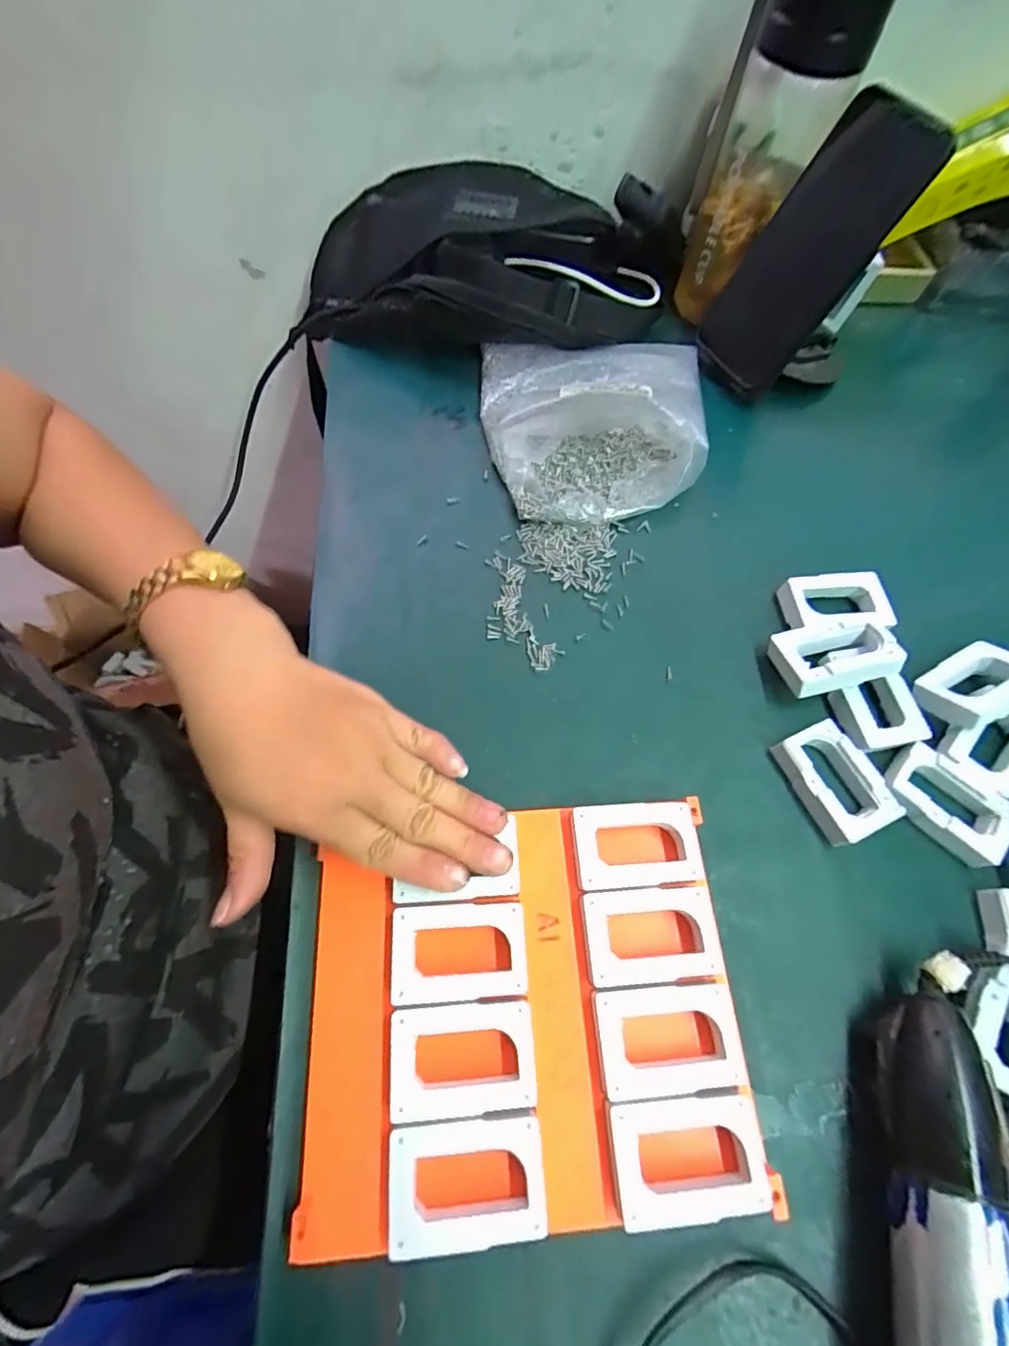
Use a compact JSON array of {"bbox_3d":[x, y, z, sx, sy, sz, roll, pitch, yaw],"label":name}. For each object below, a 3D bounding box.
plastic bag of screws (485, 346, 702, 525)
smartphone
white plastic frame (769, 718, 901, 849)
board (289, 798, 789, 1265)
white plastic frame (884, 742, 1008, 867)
[{"bbox_3d":[0.069,-0.187,0.378,0.163,0.049,0.167,-2,66,-4],"label":"plastic bag of screws"},{"bbox_3d":[0.202,-0.283,0.370,0.016,0.159,0.080,-17,69,-28],"label":"smartphone"},{"bbox_3d":[0.179,0.060,0.296,0.038,0.020,0.060,-24,69,-13],"label":"white plastic frame"},{"bbox_3d":[0.007,0.146,0.244,0.185,0.020,0.161,0,65,-3],"label":"board"},{"bbox_3d":[0.238,0.071,0.292,0.061,0.015,0.038,41,70,15],"label":"white plastic frame"}]

